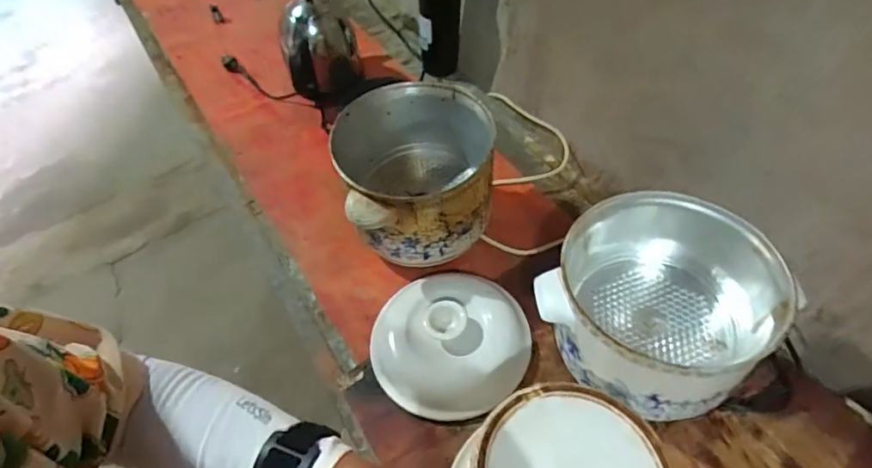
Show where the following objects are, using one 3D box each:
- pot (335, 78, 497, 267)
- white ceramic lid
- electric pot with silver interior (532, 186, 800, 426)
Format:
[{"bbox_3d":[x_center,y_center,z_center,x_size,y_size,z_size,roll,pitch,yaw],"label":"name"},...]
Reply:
[{"bbox_3d":[-0.032,-0.107,0.806,0.234,0.151,0.283,-11,53,-10],"label":"pot"},{"bbox_3d":[0.018,0.140,0.682,0.199,0.062,0.202,1,52,-1],"label":"white ceramic lid"},{"bbox_3d":[0.253,0.079,0.599,0.219,0.149,0.230,1,52,-1],"label":"electric pot with silver interior"}]

